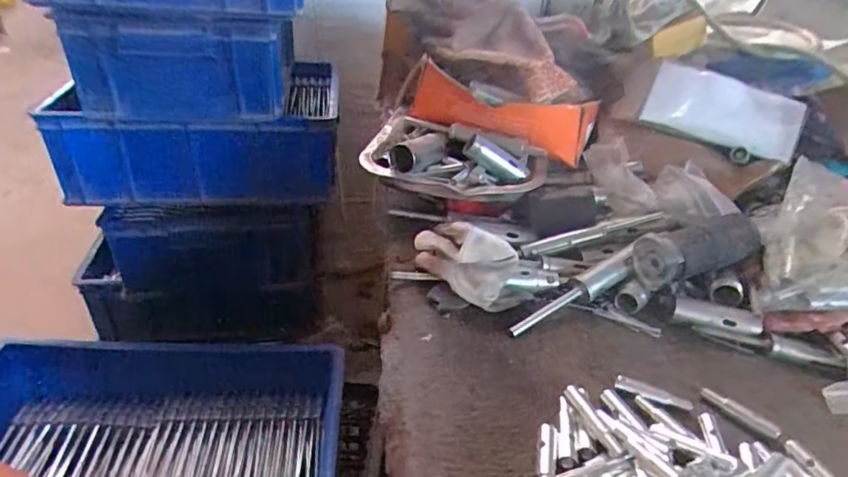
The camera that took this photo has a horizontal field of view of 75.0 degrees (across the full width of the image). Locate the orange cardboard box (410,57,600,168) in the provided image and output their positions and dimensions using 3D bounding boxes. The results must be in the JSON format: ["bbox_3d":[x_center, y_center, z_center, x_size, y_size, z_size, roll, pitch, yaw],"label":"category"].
[{"bbox_3d":[0.077,-0.126,0.576,0.194,0.066,0.073,13,34,11],"label":"orange cardboard box"}]

